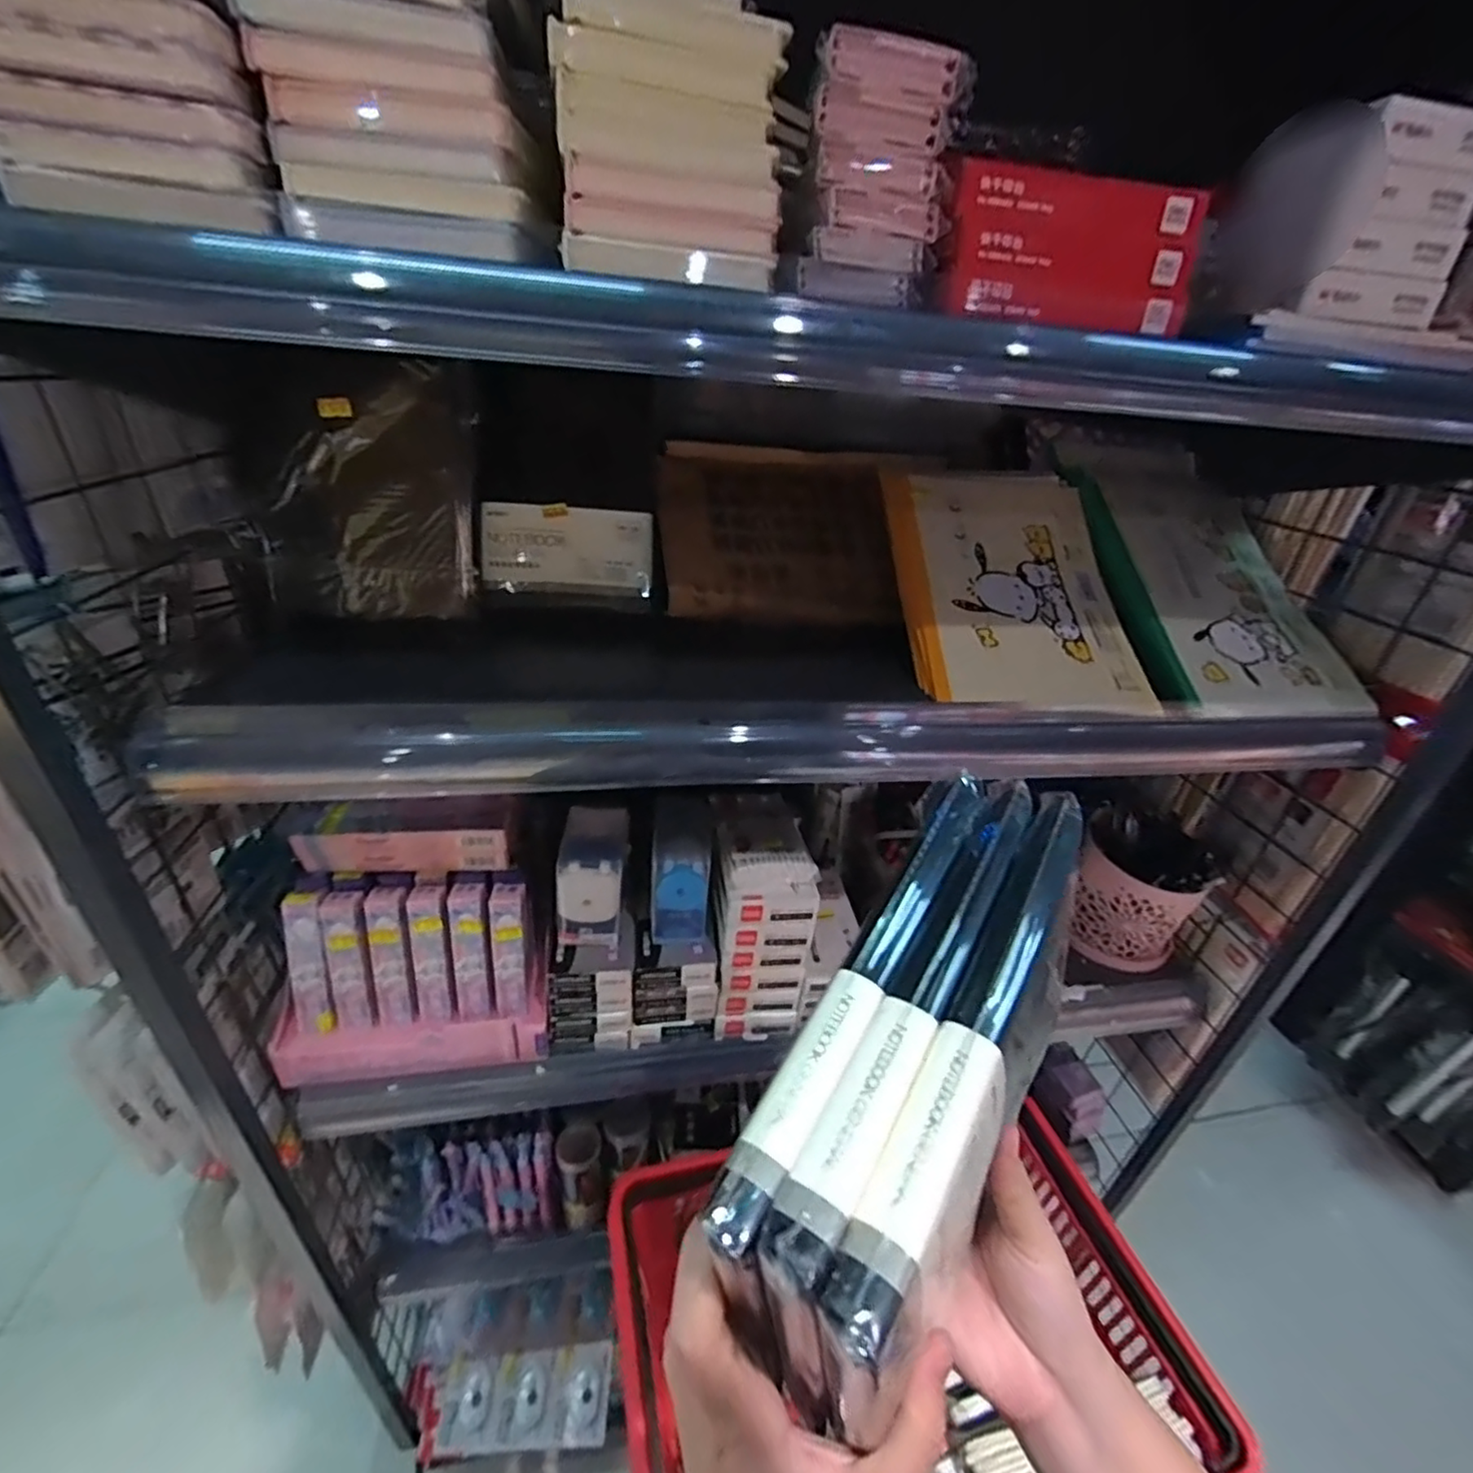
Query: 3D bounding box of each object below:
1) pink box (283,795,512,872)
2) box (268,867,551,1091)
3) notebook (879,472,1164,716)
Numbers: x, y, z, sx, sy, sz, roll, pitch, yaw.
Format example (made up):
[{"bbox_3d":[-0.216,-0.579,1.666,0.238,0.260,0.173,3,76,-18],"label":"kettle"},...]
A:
[{"bbox_3d":[-0.267,0.083,0.531,0.162,0.056,0.039,-3,32,-14],"label":"pink box"},{"bbox_3d":[-0.270,0.196,0.548,0.202,0.151,0.091,-3,32,-14],"label":"box"},{"bbox_3d":[0.242,-0.136,0.575,0.195,0.021,0.280,2,60,-8],"label":"notebook"}]

